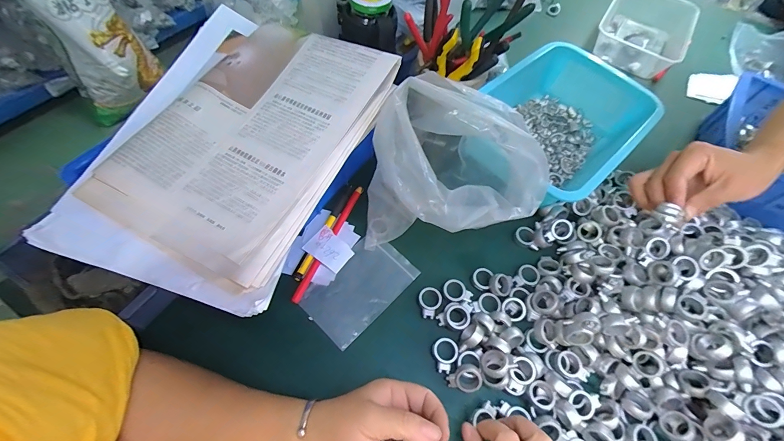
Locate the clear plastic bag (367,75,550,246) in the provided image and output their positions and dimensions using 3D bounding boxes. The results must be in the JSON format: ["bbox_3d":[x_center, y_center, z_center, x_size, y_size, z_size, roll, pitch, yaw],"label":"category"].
[{"bbox_3d":[0.055,-0.041,0.362,0.160,0.174,0.159,-35,68,-21],"label":"clear plastic bag"}]

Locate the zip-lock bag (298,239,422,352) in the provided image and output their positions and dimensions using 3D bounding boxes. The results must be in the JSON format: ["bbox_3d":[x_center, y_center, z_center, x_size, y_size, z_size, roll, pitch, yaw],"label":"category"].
[{"bbox_3d":[-0.036,0.076,0.396,0.078,0.006,0.126,41,65,17],"label":"zip-lock bag"}]

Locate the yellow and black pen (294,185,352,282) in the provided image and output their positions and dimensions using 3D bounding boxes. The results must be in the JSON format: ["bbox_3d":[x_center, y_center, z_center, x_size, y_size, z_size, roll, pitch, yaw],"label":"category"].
[{"bbox_3d":[-0.082,0.011,0.421,0.010,0.005,0.141,21,61,8],"label":"yellow and black pen"}]

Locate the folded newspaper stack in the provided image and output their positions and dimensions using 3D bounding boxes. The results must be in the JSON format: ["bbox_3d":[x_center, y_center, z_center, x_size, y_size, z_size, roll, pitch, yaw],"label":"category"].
[{"bbox_3d":[-0.149,-0.092,0.354,0.226,0.023,0.270,22,71,15],"label":"folded newspaper stack"}]

